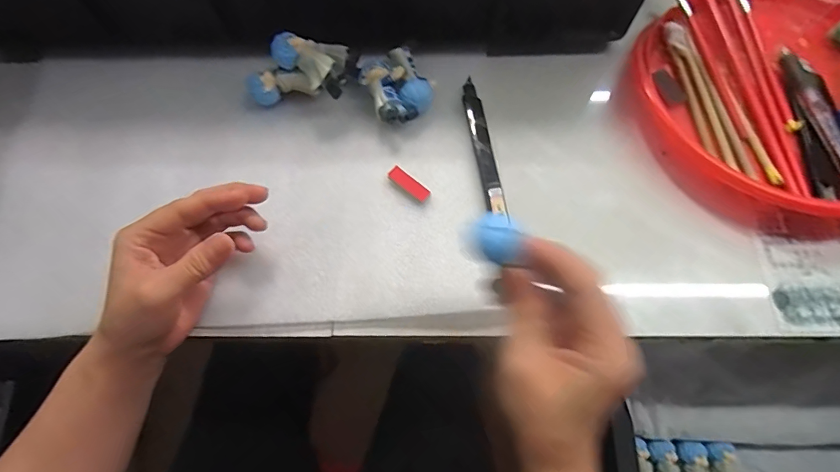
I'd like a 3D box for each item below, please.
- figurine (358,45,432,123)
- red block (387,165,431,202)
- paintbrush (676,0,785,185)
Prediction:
[{"bbox_3d":[-0.021,-0.129,0.362,0.051,0.028,0.067,-24,70,-9],"label":"figurine"},{"bbox_3d":[-0.009,-0.042,0.342,0.037,0.005,0.013,38,73,14],"label":"red block"},{"bbox_3d":[0.258,-0.140,0.365,0.015,0.012,0.210,-12,69,-4],"label":"paintbrush"}]

